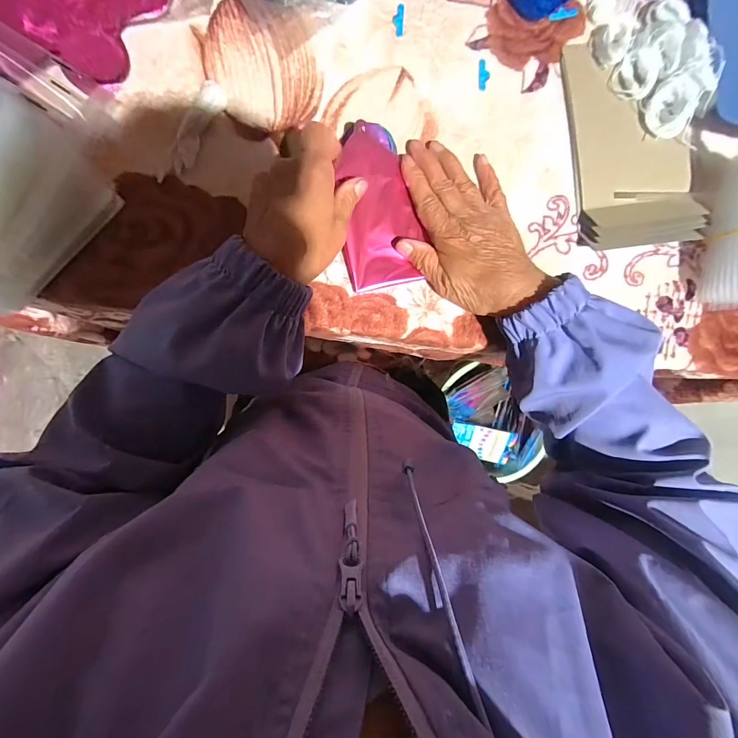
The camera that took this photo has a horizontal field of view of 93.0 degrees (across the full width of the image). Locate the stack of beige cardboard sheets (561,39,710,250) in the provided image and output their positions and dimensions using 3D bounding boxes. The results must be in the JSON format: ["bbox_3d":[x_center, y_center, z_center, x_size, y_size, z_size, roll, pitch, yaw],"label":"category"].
[{"bbox_3d":[0.254,-0.213,0.334,0.121,0.024,0.191,-8,91,-5],"label":"stack of beige cardboard sheets"}]

